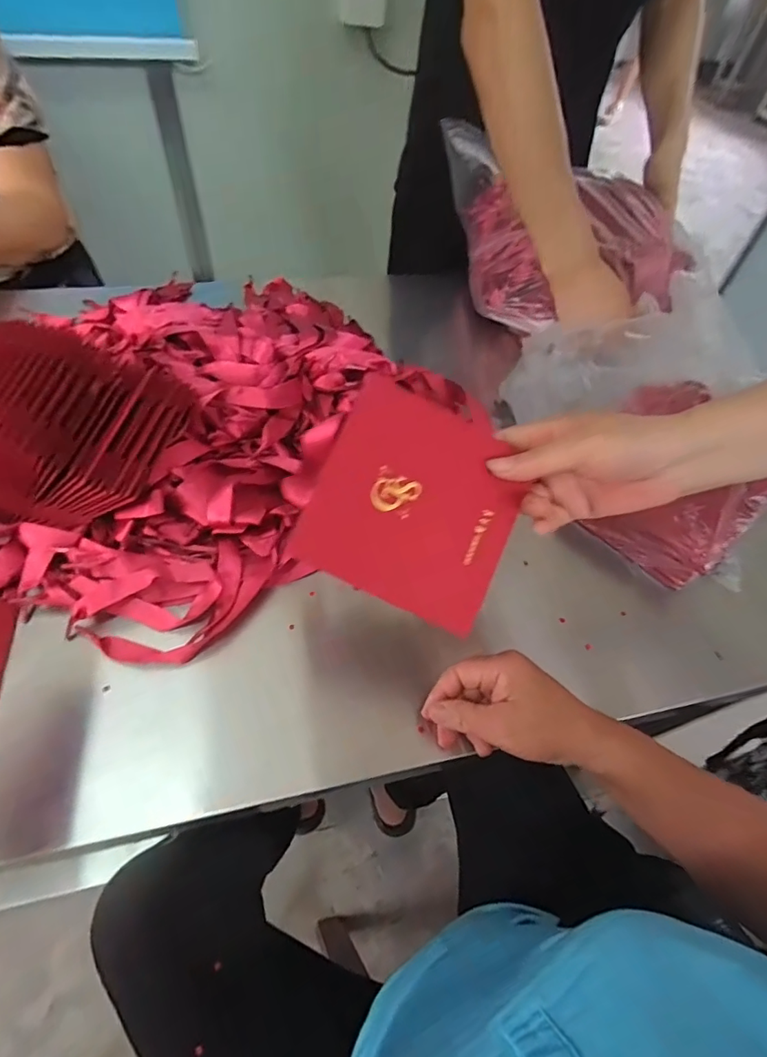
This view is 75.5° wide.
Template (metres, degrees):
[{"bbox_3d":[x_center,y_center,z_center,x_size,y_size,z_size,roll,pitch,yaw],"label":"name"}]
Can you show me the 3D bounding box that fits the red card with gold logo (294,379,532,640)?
[{"bbox_3d":[0.024,-0.017,0.343,0.135,0.007,0.138,25,86,-4],"label":"red card with gold logo"}]

